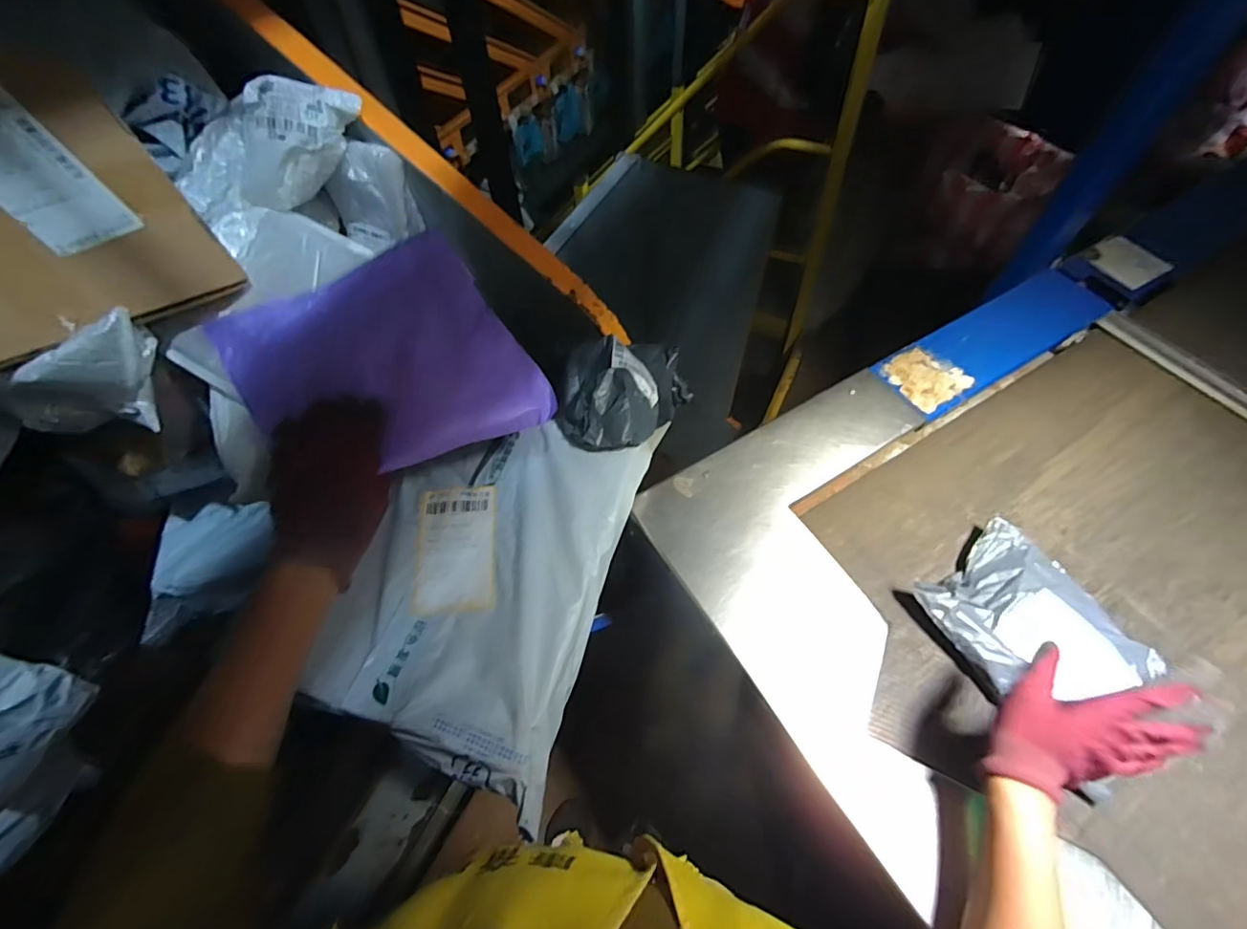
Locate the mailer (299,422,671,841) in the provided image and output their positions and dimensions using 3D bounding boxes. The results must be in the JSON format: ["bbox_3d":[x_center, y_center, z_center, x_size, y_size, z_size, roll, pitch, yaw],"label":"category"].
[{"bbox_3d":[-0.127,0.104,0.519,0.220,0.053,0.336,13,60,10],"label":"mailer"}]

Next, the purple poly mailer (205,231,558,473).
[{"bbox_3d":[-0.227,-0.095,0.511,0.234,0.058,0.239,-31,62,-16],"label":"purple poly mailer"}]

